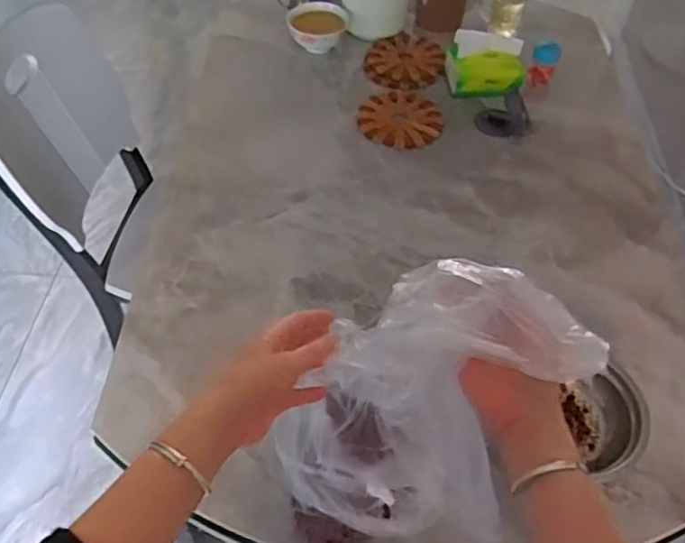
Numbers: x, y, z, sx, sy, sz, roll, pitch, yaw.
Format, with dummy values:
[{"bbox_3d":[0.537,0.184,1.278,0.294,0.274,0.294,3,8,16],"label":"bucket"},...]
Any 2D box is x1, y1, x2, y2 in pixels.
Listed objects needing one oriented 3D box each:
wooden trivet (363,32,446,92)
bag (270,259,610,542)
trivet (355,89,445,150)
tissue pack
[{"bbox_3d":[0.129,-0.435,1.258,0.156,0.015,0.194,9,52,6],"label":"wooden trivet"},{"bbox_3d":[0.065,0.128,0.525,0.229,0.266,0.134,4,52,2],"label":"bag"},{"bbox_3d":[0.108,-0.288,1.147,0.151,0.016,0.149,5,52,2],"label":"trivet"},{"bbox_3d":[0.275,-0.396,1.192,0.146,0.086,0.109,6,52,3],"label":"tissue pack"}]

